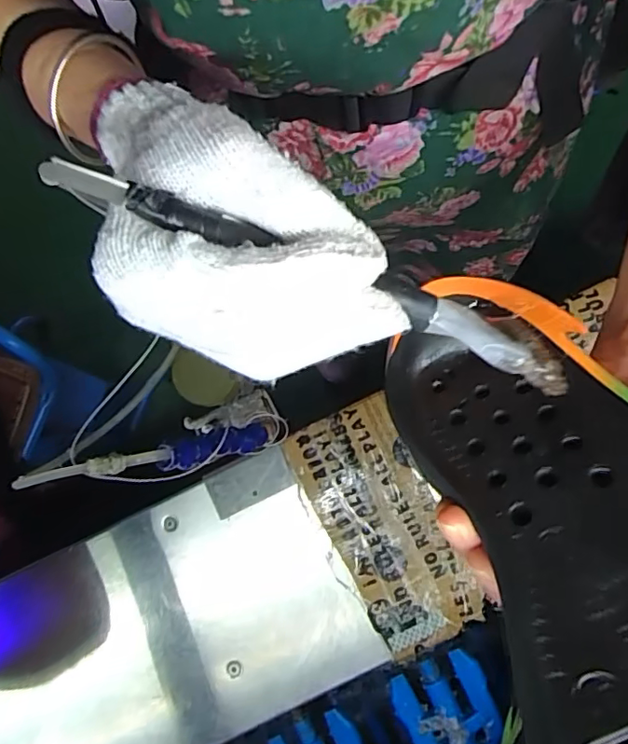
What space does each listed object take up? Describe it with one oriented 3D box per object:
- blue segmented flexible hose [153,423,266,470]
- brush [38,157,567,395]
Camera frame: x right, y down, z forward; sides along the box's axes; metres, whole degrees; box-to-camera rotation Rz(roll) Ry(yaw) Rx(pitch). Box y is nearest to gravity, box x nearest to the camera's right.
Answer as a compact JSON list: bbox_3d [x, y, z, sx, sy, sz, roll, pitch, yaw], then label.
[{"bbox_3d":[-0.084,0.064,0.490,0.019,0.126,0.025,-32,76,30],"label":"blue segmented flexible hose"},{"bbox_3d":[-0.001,-0.036,0.197,0.200,0.014,0.023,19,78,-5],"label":"brush"}]

